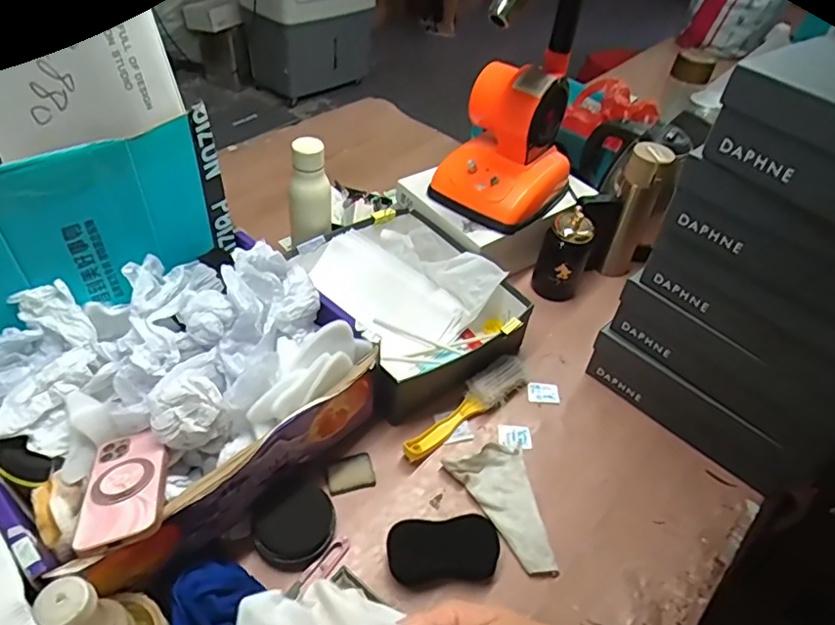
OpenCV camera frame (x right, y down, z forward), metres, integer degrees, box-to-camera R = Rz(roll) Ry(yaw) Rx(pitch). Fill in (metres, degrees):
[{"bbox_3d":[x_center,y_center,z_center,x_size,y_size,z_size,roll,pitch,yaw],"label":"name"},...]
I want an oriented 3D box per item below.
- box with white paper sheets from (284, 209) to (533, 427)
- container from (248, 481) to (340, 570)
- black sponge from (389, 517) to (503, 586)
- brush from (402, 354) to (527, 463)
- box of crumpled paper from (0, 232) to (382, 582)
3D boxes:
[{"bbox_3d":[-0.018,-0.019,0.896,0.272,0.107,0.322,-20,51,-24],"label":"box with white paper sheets"},{"bbox_3d":[-0.142,0.243,0.665,0.089,0.023,0.094,3,45,-3],"label":"container"},{"bbox_3d":[0.030,0.270,0.658,0.125,0.034,0.058,-1,46,-7],"label":"black sponge"},{"bbox_3d":[0.071,0.134,0.797,0.054,0.037,0.225,37,53,26],"label":"brush"},{"bbox_3d":[-0.280,0.081,0.660,0.293,0.171,0.384,36,52,26],"label":"box of crumpled paper"}]

